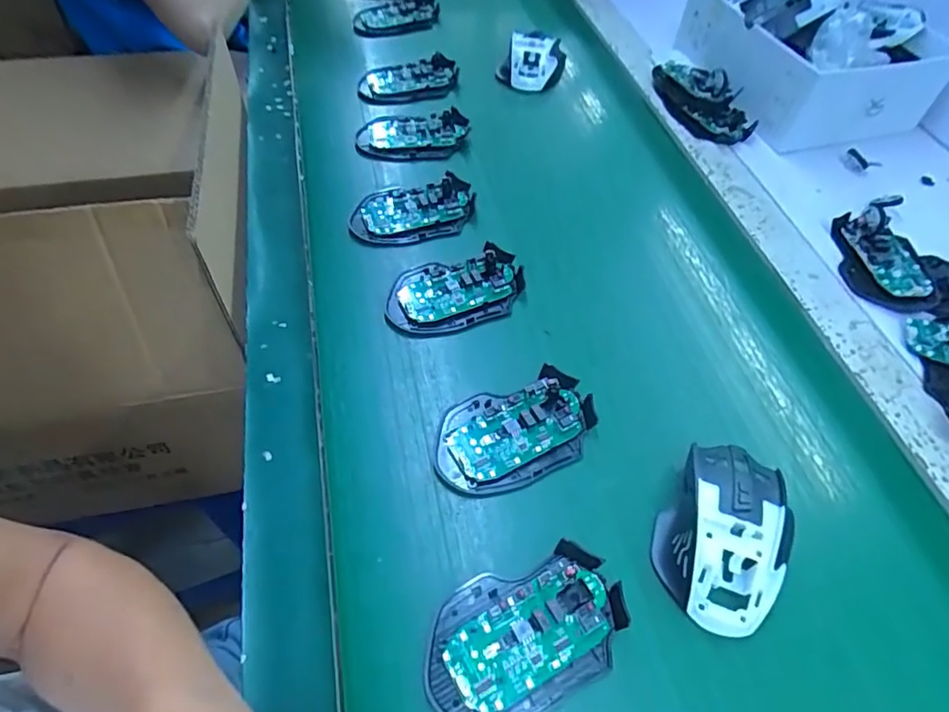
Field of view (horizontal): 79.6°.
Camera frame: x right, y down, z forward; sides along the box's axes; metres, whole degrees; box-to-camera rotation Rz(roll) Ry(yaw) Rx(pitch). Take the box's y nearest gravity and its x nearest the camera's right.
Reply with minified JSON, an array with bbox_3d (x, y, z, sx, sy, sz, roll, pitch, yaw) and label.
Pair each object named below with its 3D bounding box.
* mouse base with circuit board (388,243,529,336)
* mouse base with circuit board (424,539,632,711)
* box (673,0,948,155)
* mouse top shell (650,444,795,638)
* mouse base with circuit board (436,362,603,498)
[{"bbox_3d":[-0.014,-0.053,0.467,0.114,0.018,0.068,-11,55,-10],"label":"mouse base with circuit board"},{"bbox_3d":[0.028,0.156,0.318,0.114,0.012,0.072,-14,56,-13],"label":"mouse base with circuit board"},{"bbox_3d":[0.386,-0.361,0.658,0.216,0.110,0.243,-7,54,-8],"label":"box"},{"bbox_3d":[0.155,0.105,0.348,0.074,0.035,0.115,25,56,15],"label":"mouse top shell"},{"bbox_3d":[0.028,0.052,0.393,0.113,0.014,0.070,-17,56,-14],"label":"mouse base with circuit board"}]

